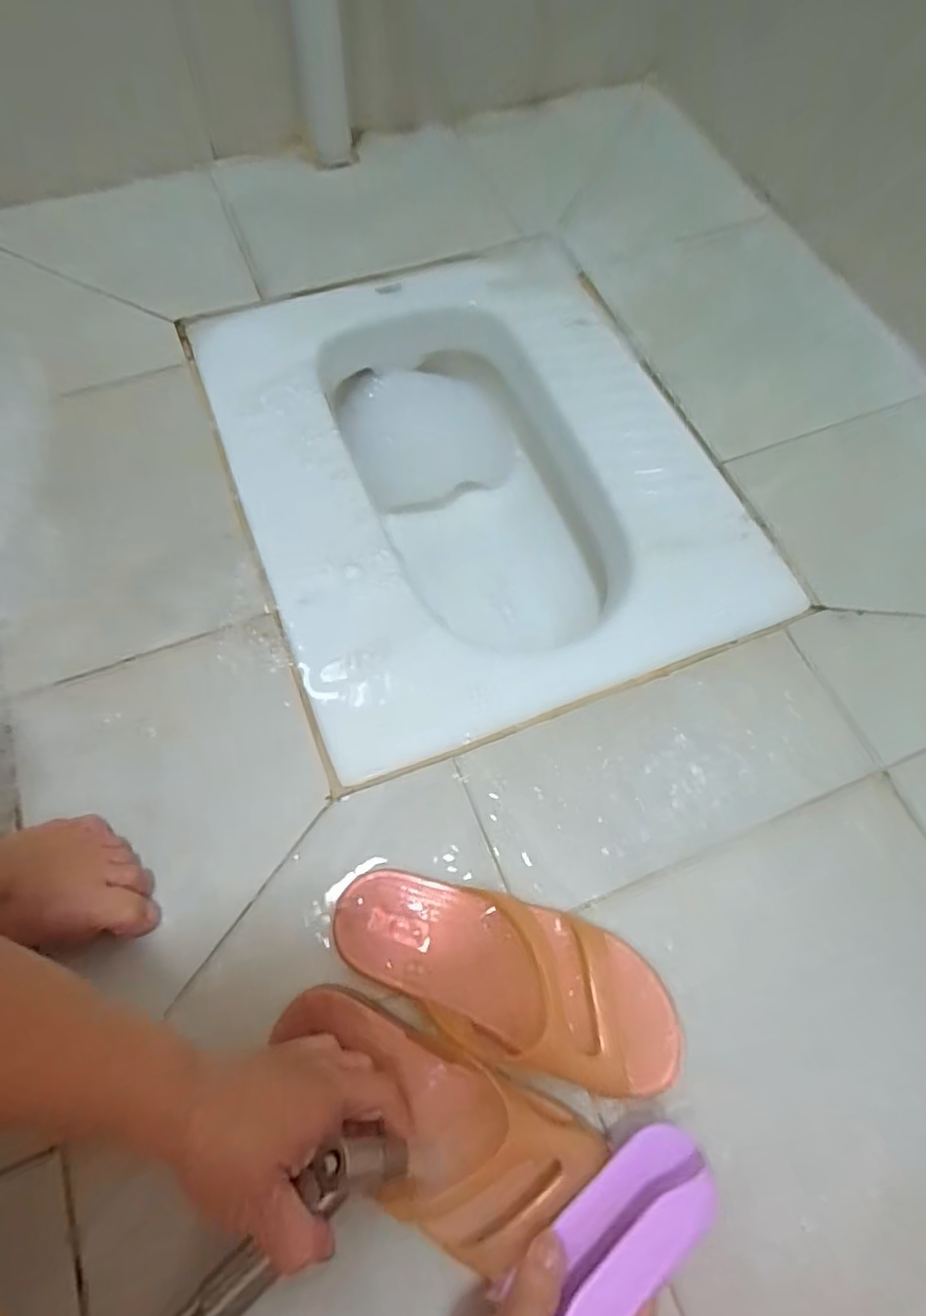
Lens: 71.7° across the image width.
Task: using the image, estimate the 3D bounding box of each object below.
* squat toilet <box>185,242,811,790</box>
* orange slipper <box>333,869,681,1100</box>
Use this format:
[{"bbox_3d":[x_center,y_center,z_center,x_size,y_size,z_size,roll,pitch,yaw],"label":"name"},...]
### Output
[{"bbox_3d":[0.006,-0.171,0.667,0.425,0.153,0.528,-20,69,-11],"label":"squat toilet"},{"bbox_3d":[0.028,0.204,0.410,0.224,0.042,0.092,14,66,5],"label":"orange slipper"}]

